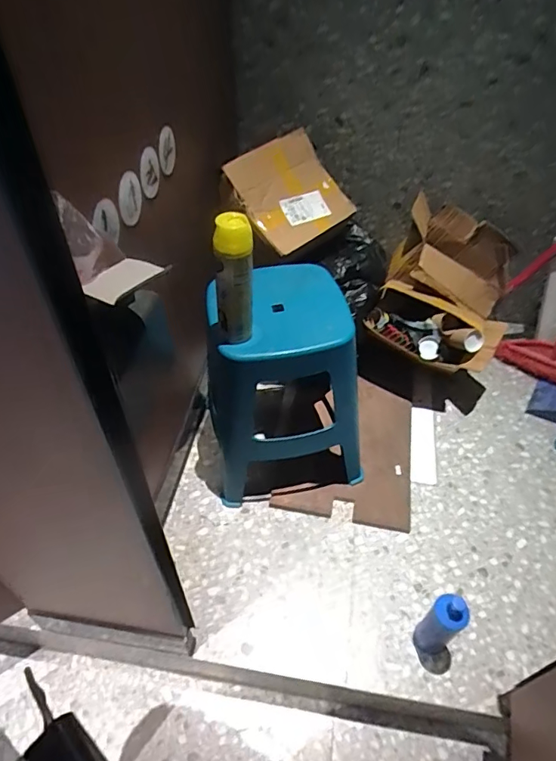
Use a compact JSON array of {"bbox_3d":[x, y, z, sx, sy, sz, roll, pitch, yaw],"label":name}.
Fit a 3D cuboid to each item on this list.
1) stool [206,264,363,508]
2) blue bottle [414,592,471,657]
[{"bbox_3d":[0.009,0.024,1.117,0.313,0.486,0.258,-7,48,-8],"label":"stool"},{"bbox_3d":[0.296,0.458,0.905,0.059,0.193,0.061,1,48,-1],"label":"blue bottle"}]

